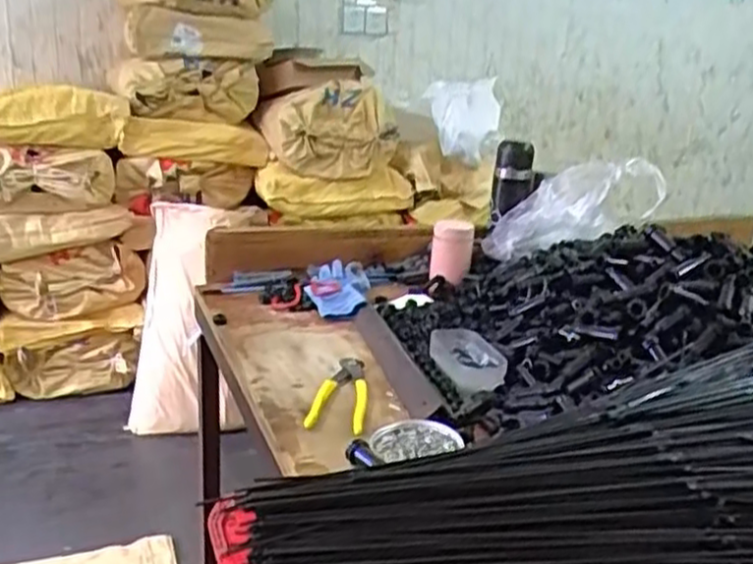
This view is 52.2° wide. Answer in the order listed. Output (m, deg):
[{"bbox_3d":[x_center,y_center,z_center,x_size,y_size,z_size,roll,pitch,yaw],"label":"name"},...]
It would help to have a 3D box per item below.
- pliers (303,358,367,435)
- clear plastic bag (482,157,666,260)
[{"bbox_3d":[-0.036,0.123,0.863,0.058,0.009,0.159,6,18,7],"label":"pliers"},{"bbox_3d":[0.292,-0.111,1.186,0.289,0.106,0.064,-25,11,23],"label":"clear plastic bag"}]

